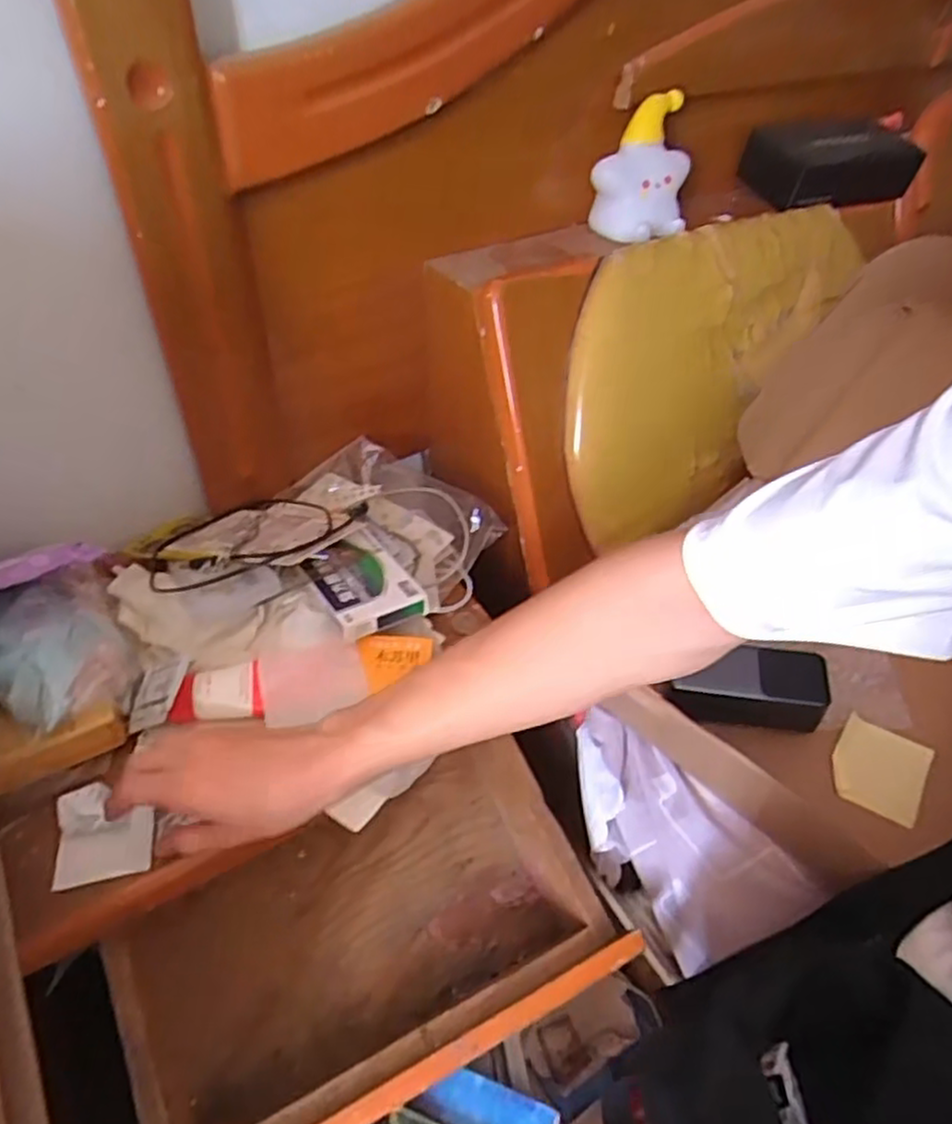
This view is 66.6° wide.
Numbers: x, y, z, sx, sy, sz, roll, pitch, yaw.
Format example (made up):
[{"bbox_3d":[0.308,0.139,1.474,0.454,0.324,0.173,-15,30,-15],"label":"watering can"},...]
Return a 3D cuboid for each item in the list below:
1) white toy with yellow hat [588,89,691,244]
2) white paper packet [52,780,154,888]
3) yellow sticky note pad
[{"bbox_3d":[0.165,-0.388,0.726,0.107,0.128,0.043,-18,16,-12],"label":"white toy with yellow hat"},{"bbox_3d":[-0.254,0.182,0.496,0.061,0.014,0.068,-10,44,-12],"label":"white paper packet"},{"bbox_3d":[0.336,0.171,0.604,0.068,0.004,0.076,21,57,33],"label":"yellow sticky note pad"}]

